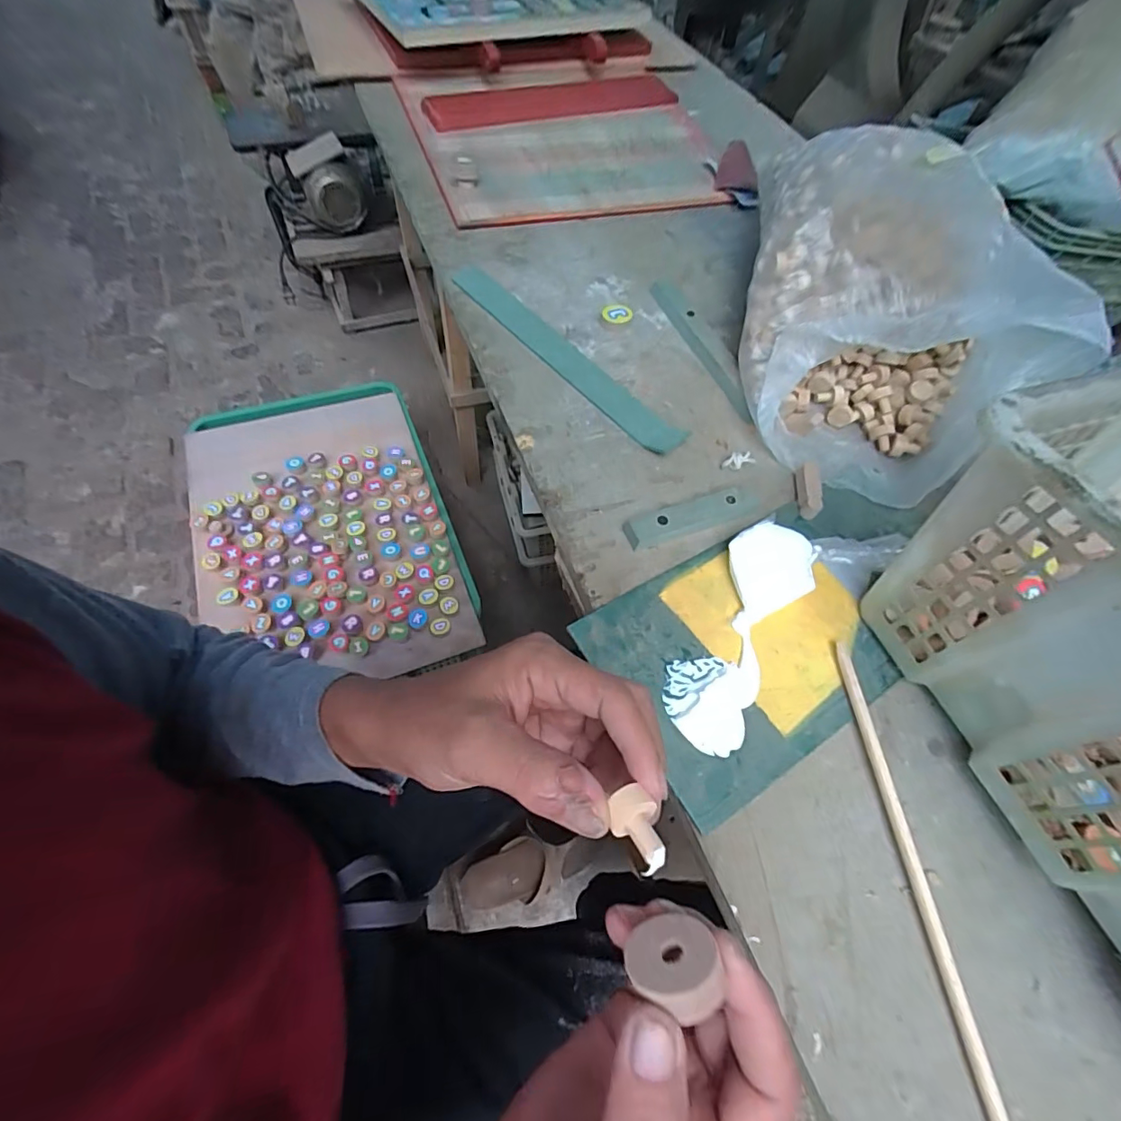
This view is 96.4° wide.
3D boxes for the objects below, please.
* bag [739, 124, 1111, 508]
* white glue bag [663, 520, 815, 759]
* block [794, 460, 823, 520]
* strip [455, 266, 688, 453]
[{"bbox_3d":[0.259,-0.229,0.430,0.181,0.148,0.327,5,61,-1],"label":"bag"},{"bbox_3d":[0.122,0.044,0.336,0.059,0.023,0.166,32,64,13],"label":"white glue bag"},{"bbox_3d":[0.200,-0.058,0.402,0.013,0.021,0.050,13,61,3],"label":"block"},{"bbox_3d":[-0.001,-0.194,0.468,0.034,0.006,0.291,-38,70,-21],"label":"strip"}]

